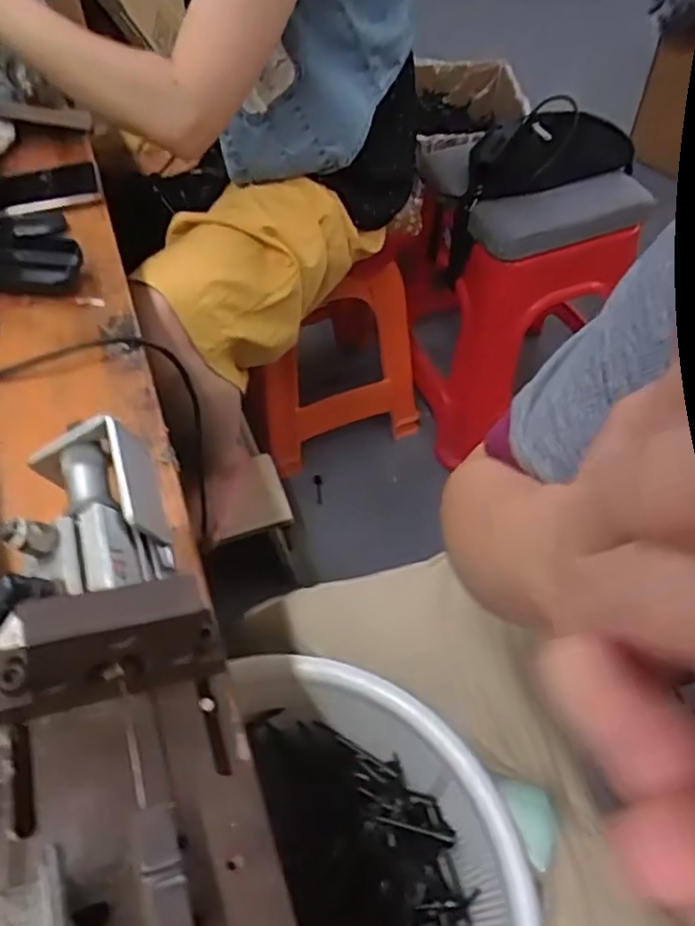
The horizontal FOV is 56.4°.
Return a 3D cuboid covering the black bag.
[{"bbox_3d":[0.325,-0.491,1.018,0.282,0.095,0.111,-15,53,-10],"label":"black bag"}]

